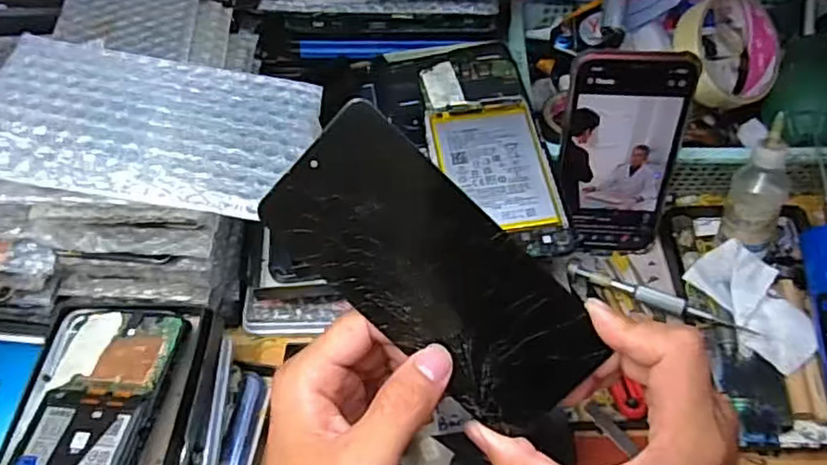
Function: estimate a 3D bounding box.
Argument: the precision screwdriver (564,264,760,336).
[{"bbox_3d":[0.169,0.045,0.428,0.126,0.010,0.014,17,57,13],"label":"precision screwdriver"}]

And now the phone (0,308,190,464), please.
[{"bbox_3d":[-0.182,0.116,0.332,0.083,0.010,0.164,-1,53,13],"label":"phone"}]

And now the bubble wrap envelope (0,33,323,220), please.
[{"bbox_3d":[-0.141,-0.059,0.336,0.168,0.006,0.098,9,56,-6],"label":"bubble wrap envelope"}]

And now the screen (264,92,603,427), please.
[{"bbox_3d":[0.010,0.020,0.283,0.158,0.004,0.072,43,100,-4],"label":"screen"}]

